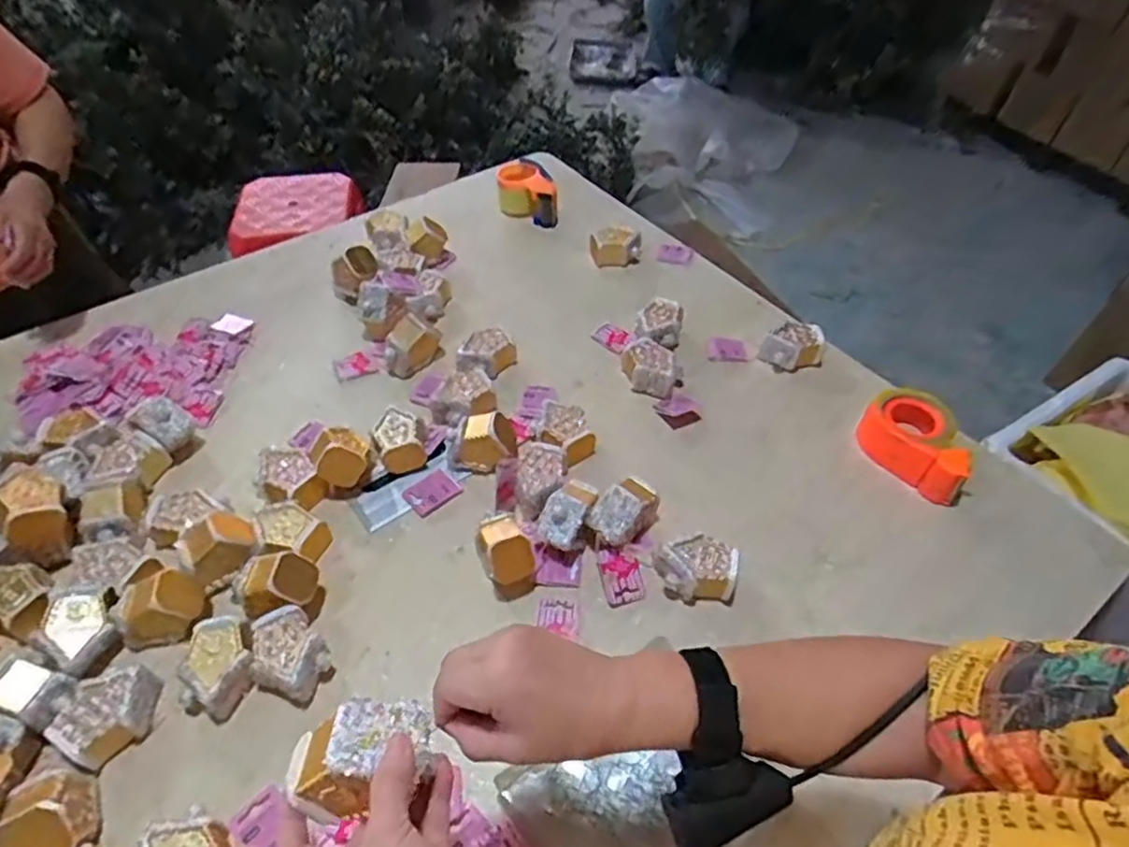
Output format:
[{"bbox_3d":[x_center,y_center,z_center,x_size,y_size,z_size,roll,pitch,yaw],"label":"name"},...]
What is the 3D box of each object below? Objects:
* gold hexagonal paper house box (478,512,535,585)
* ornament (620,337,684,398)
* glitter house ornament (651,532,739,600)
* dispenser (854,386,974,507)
[{"bbox_3d":[-0.064,0.140,0.716,0.050,0.064,0.078,-14,51,-13],"label":"gold hexagonal paper house box"},{"bbox_3d":[0.122,-0.077,0.928,0.069,0.047,0.090,-31,57,-25],"label":"ornament"},{"bbox_3d":[0.143,0.160,0.725,0.083,0.049,0.061,4,49,3],"label":"glitter house ornament"},{"bbox_3d":[0.449,0.024,0.839,0.142,0.061,0.116,34,57,25],"label":"dispenser"}]

